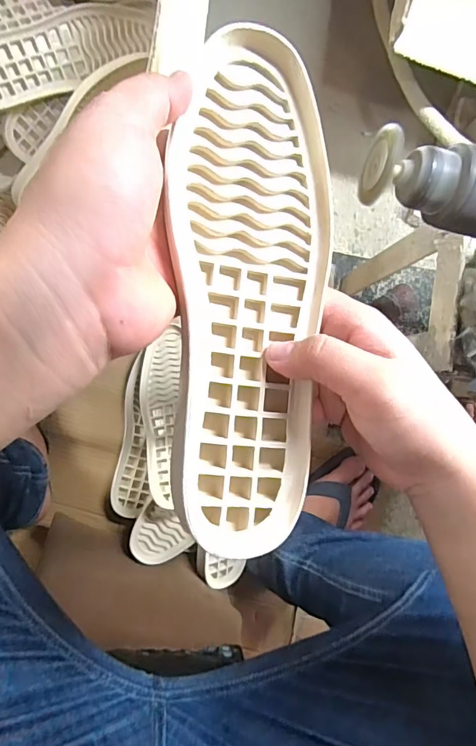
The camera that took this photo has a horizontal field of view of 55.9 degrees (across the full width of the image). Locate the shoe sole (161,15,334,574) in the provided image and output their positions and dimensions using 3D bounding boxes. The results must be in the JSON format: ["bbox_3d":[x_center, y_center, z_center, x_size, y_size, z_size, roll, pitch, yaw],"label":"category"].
[{"bbox_3d":[0.007,-0.043,0.258,0.091,0.034,0.274,2,88,-9],"label":"shoe sole"}]

